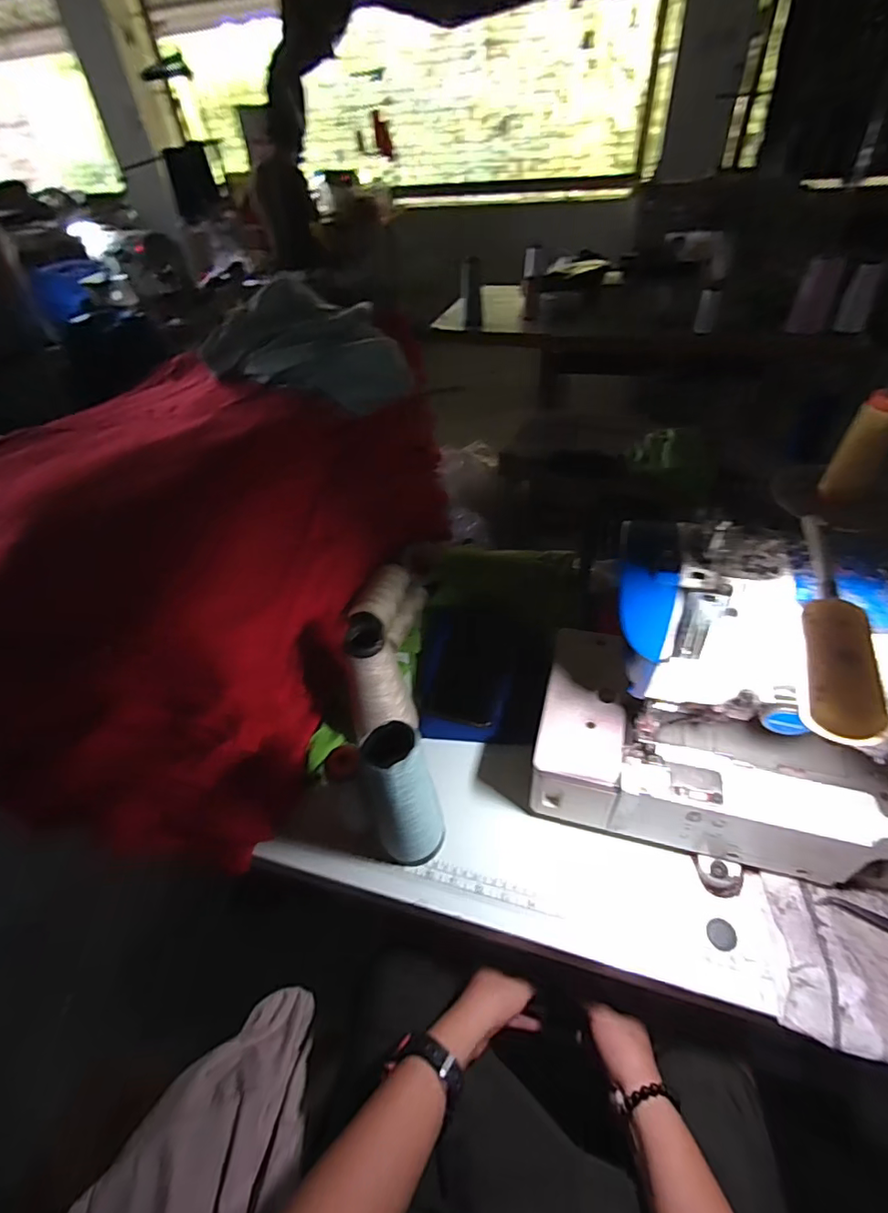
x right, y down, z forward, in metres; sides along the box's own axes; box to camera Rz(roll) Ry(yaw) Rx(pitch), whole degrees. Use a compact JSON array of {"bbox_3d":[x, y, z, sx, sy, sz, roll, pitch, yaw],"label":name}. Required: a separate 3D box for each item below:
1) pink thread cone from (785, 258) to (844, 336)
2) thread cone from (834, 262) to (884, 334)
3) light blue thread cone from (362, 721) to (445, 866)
[{"bbox_3d":[0.995,-0.834,1.396,0.089,0.167,0.078,20,49,24],"label":"pink thread cone"},{"bbox_3d":[1.061,-0.786,1.332,0.066,0.135,0.058,20,49,24],"label":"thread cone"},{"bbox_3d":[-0.036,0.178,0.481,0.063,0.178,0.056,-10,44,-4],"label":"light blue thread cone"}]

